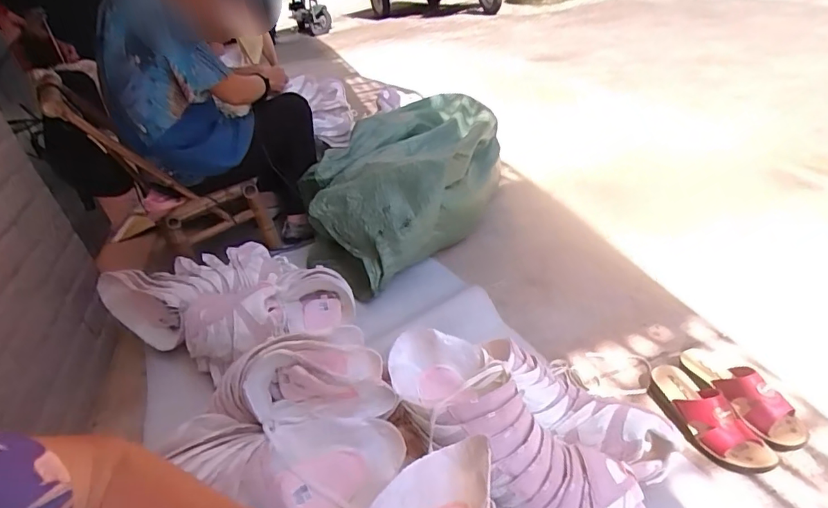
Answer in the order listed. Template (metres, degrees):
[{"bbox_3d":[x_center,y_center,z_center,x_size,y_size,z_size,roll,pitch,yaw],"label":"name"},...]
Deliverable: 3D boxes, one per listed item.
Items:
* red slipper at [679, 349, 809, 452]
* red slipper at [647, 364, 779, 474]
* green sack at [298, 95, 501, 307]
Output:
[{"bbox_3d":[0.576,0.240,0.893,0.099,0.077,0.227,-20,35,-18],"label":"red slipper"},{"bbox_3d":[0.497,0.270,0.864,0.089,0.080,0.228,-18,35,-15],"label":"red slipper"},{"bbox_3d":[0.005,-0.204,1.489,0.644,0.303,0.503,-24,37,-23],"label":"green sack"}]

